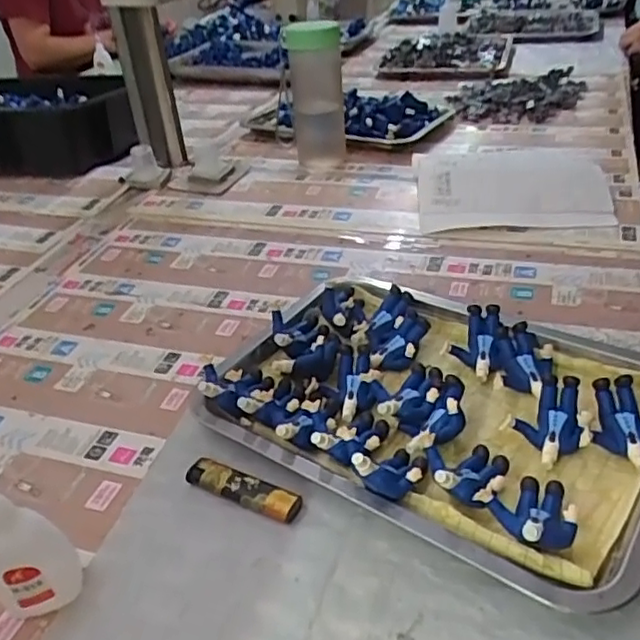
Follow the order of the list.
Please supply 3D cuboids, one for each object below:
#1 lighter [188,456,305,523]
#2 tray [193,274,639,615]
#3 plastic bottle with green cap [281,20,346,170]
[{"bbox_3d":[-0.051,0.108,0.407,0.083,0.012,0.019,13,39,26],"label":"lighter"},{"bbox_3d":[0.077,0.052,0.444,0.315,0.038,0.212,20,43,32],"label":"tray"},{"bbox_3d":[-0.004,-0.306,0.839,0.070,0.173,0.064,-5,34,0],"label":"plastic bottle with green cap"}]

